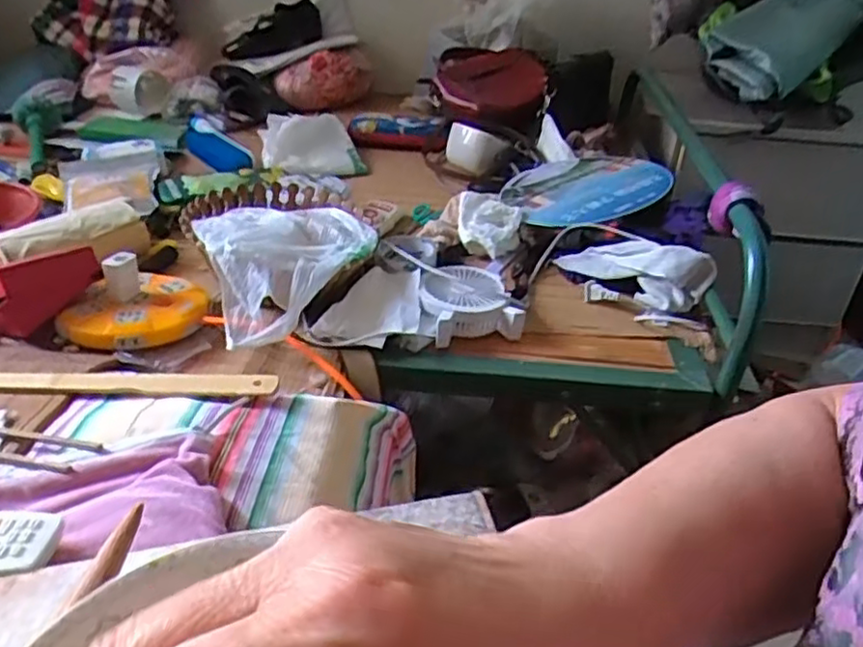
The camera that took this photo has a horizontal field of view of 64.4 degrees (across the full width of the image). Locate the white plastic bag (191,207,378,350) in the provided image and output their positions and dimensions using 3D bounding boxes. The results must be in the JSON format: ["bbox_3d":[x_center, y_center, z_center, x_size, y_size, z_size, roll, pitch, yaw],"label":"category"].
[{"bbox_3d":[-0.166,-0.076,0.843,0.210,0.086,0.239,-11,36,-21],"label":"white plastic bag"}]

